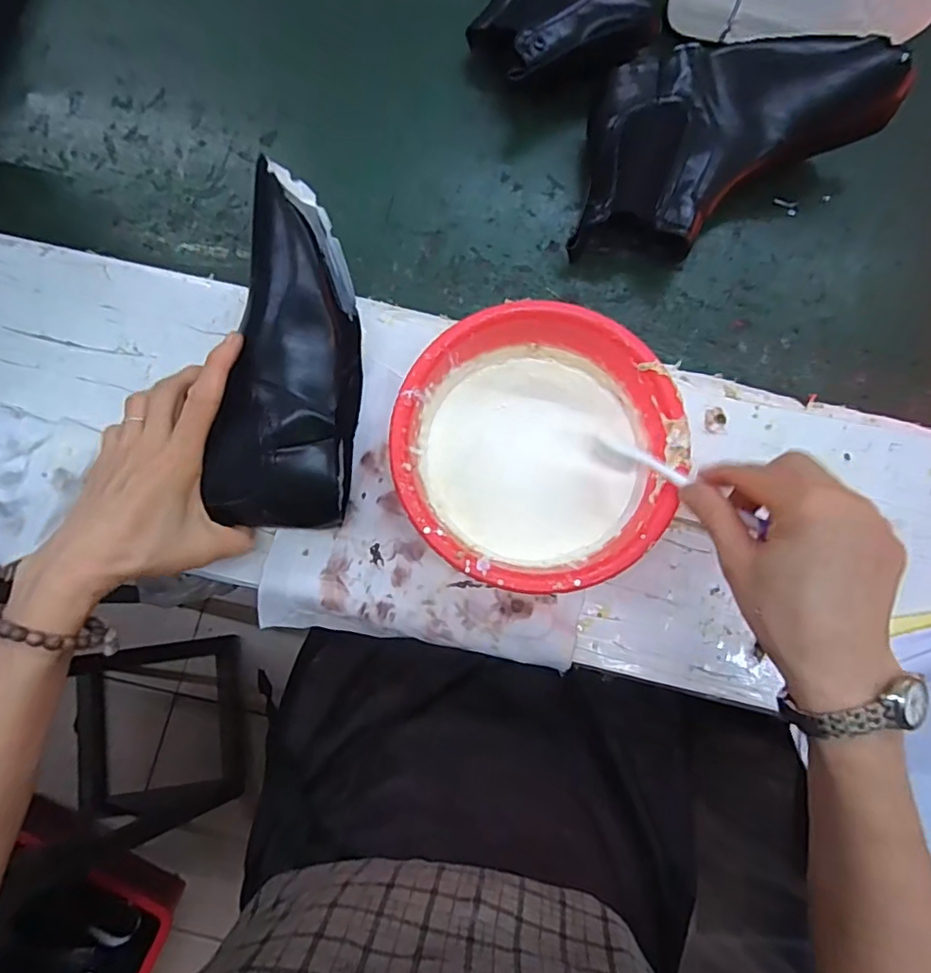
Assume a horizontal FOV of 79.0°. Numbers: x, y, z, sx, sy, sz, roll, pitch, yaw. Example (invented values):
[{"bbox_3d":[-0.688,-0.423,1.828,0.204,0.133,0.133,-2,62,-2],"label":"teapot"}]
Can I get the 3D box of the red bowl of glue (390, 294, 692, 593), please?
[{"bbox_3d":[0.048,-0.023,0.404,0.184,0.076,0.184,0,80,0],"label":"red bowl of glue"}]

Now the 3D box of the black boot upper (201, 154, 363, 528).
[{"bbox_3d":[-0.122,-0.092,0.407,0.079,0.086,0.239,5,90,1],"label":"black boot upper"}]

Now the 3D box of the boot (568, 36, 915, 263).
[{"bbox_3d":[0.199,-0.295,0.478,0.266,0.091,0.157,-35,82,-6],"label":"boot"}]

